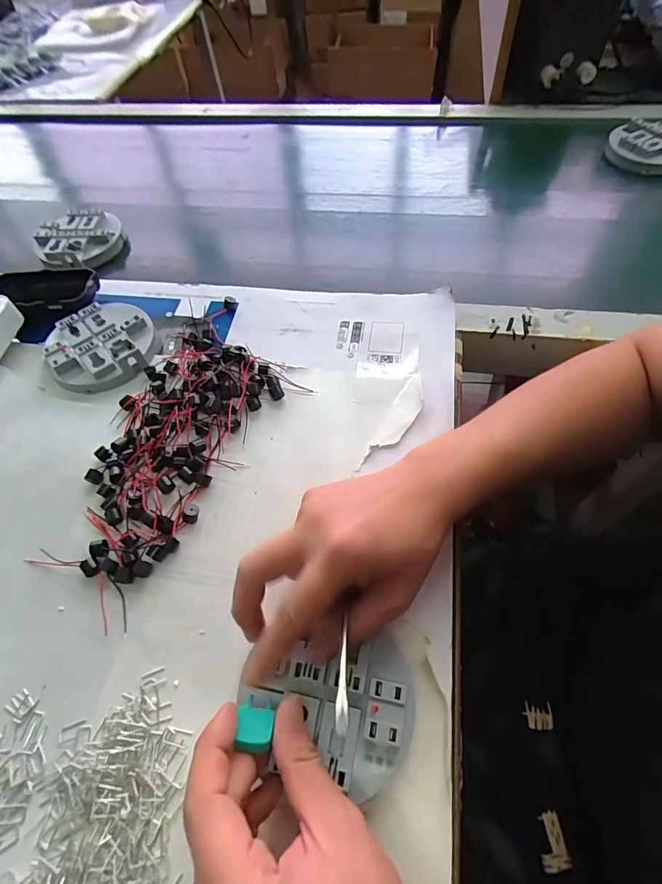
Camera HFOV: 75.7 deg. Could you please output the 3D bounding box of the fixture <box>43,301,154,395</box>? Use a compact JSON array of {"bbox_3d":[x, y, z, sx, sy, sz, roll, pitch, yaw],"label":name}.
[{"bbox_3d":[-0.220,-0.096,0.411,0.093,0.020,0.097,-1,59,2],"label":"fixture"}]

